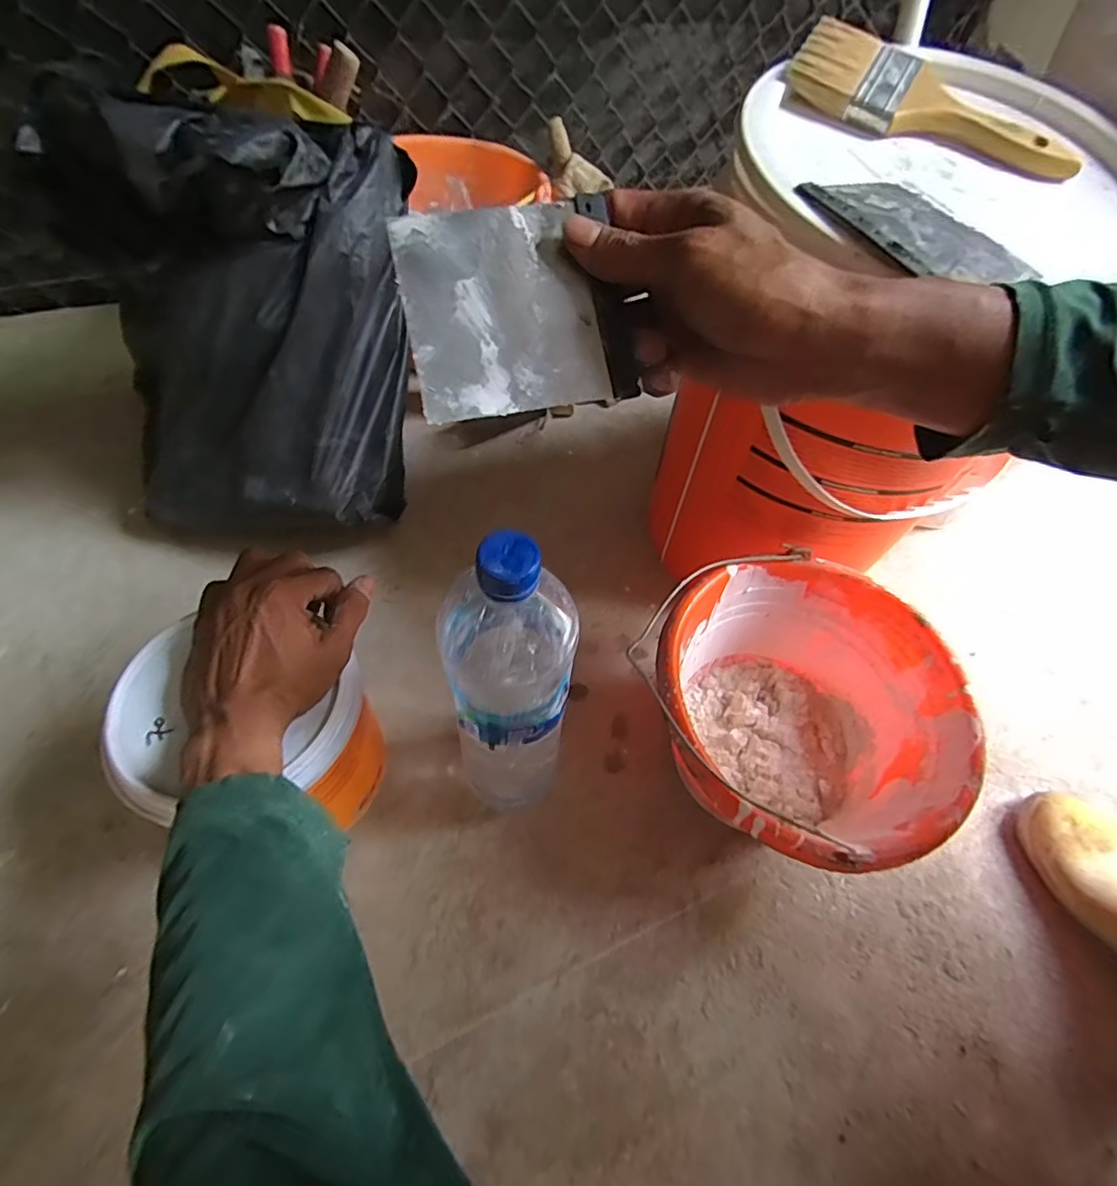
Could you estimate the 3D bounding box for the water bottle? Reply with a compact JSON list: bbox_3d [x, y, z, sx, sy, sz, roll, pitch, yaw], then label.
[{"bbox_3d":[-0.027,0.086,0.406,0.069,0.322,0.070,15,58,5],"label":"water bottle"}]

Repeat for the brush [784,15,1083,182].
[{"bbox_3d":[0.269,-0.348,0.411,0.206,0.015,0.064,25,84,3],"label":"brush"}]

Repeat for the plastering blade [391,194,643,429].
[{"bbox_3d":[-0.019,-0.137,0.277,0.105,0.004,0.098,-12,90,-9],"label":"plastering blade"}]

